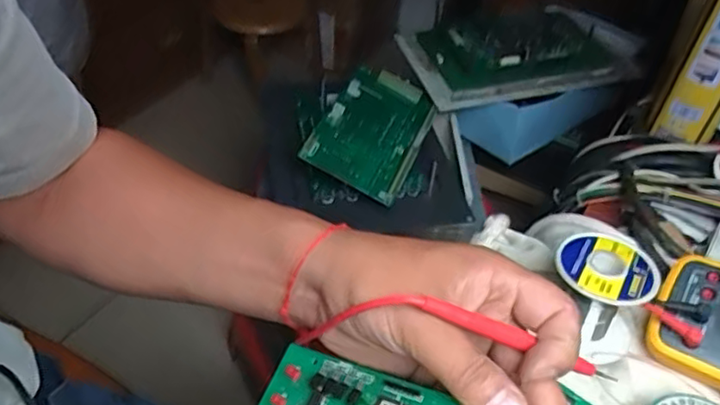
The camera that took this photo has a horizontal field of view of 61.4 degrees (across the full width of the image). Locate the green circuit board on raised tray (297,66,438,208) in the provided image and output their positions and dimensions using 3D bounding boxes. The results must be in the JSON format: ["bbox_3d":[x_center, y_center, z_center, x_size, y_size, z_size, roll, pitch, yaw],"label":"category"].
[{"bbox_3d":[0.019,-0.093,0.739,0.116,0.018,0.209,28,51,0],"label":"green circuit board on raised tray"}]

